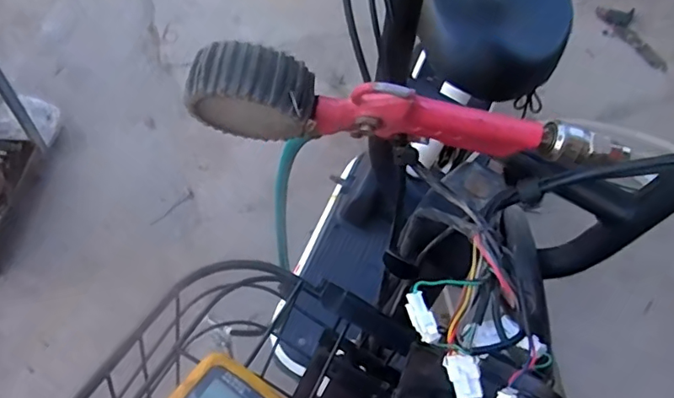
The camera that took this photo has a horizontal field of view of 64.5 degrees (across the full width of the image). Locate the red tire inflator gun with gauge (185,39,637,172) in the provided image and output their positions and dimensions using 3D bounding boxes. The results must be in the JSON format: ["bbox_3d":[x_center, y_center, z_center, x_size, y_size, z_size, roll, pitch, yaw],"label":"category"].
[{"bbox_3d":[0.035,-0.039,0.307,0.234,0.070,0.036,10,54,-4],"label":"red tire inflator gun with gauge"}]

